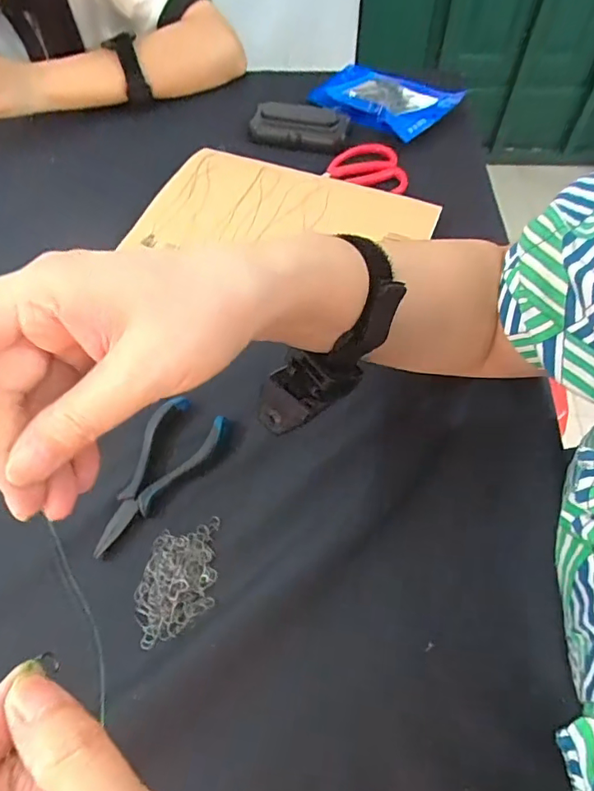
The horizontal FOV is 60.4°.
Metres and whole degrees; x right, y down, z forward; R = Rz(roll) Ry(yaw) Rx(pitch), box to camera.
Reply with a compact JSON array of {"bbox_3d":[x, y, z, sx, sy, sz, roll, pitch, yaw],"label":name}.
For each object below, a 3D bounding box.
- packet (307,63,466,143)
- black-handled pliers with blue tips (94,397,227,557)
[{"bbox_3d":[0.095,-0.339,0.575,0.156,0.021,0.104,34,65,19],"label":"packet"},{"bbox_3d":[-0.100,0.054,0.352,0.047,0.018,0.119,27,63,15],"label":"black-handled pliers with blue tips"}]

